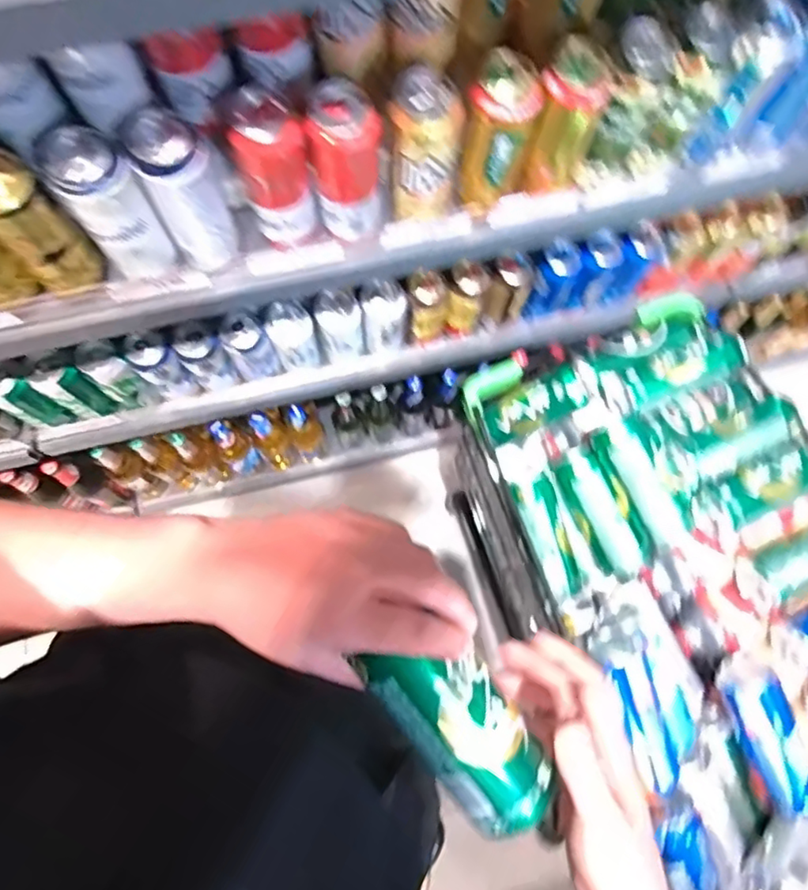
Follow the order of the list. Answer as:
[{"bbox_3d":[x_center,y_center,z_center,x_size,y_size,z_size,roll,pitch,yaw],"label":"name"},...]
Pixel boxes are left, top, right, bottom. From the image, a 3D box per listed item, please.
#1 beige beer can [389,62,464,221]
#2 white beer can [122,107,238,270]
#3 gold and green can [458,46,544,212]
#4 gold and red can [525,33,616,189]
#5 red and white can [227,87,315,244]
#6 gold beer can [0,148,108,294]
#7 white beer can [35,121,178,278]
[{"bbox_3d":[0.022,-0.294,0.611,0.067,0.131,0.066,7,76,0],"label":"beige beer can"},{"bbox_3d":[-0.208,-0.239,0.606,0.070,0.156,0.070,-22,77,-7],"label":"white beer can"},{"bbox_3d":[0.093,-0.305,0.613,0.058,0.142,0.063,0,76,-1],"label":"gold and green can"},{"bbox_3d":[0.161,-0.321,0.624,0.064,0.138,0.066,21,76,4],"label":"gold and red can"},{"bbox_3d":[-0.124,-0.268,0.609,0.070,0.140,0.059,-23,78,-7],"label":"red and white can"},{"bbox_3d":[-0.352,-0.205,0.589,0.064,0.155,0.054,-43,81,-11],"label":"gold beer can"},{"bbox_3d":[-0.283,-0.234,0.588,0.064,0.132,0.080,-39,80,-10],"label":"white beer can"}]

